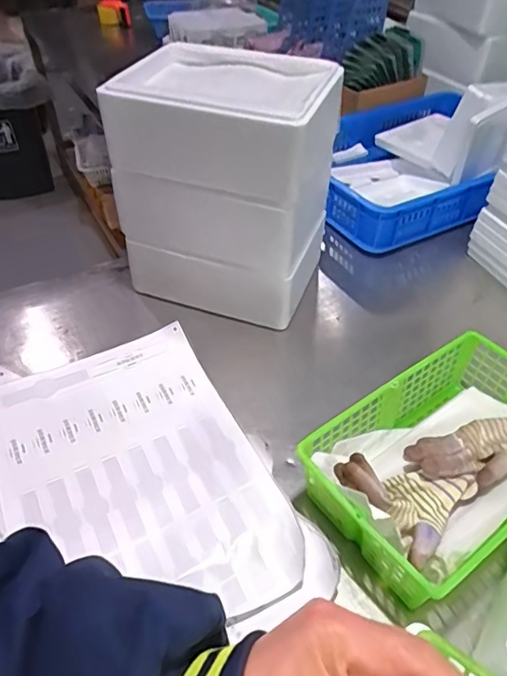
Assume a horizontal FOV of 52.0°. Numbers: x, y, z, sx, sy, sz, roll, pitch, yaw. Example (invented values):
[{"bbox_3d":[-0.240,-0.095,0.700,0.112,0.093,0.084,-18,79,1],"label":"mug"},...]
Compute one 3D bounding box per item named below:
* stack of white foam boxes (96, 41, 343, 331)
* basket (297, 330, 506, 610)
[{"bbox_3d":[-0.044,-0.274,0.920,0.337,0.352,0.288,16,48,13],"label":"stack of white foam boxes"},{"bbox_3d":[0.252,0.155,0.676,0.350,0.104,0.217,-28,53,-25],"label":"basket"}]

